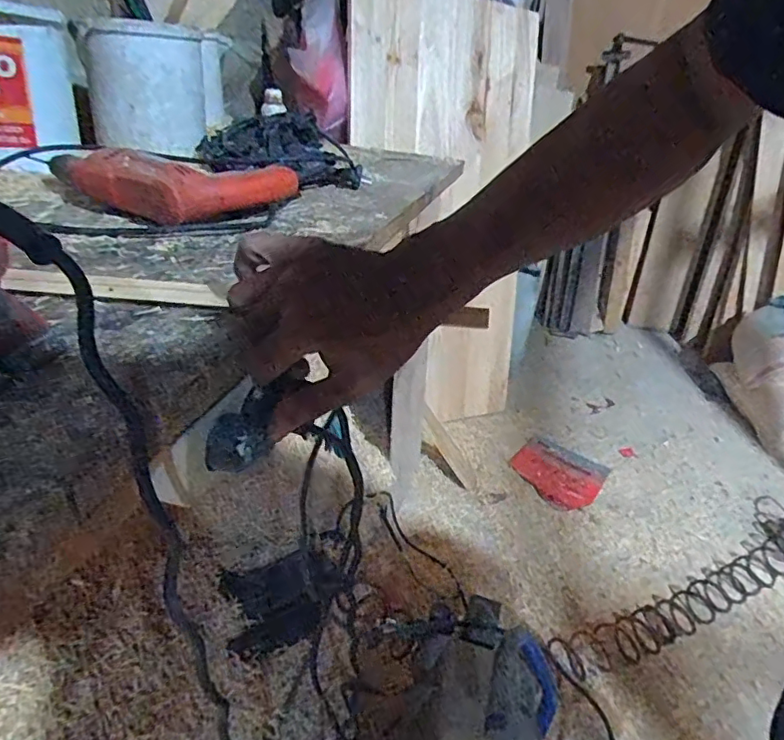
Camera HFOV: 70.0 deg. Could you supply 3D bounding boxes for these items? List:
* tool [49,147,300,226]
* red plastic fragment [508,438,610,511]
[{"bbox_3d":[-0.246,-0.219,0.644,0.207,0.064,0.189,25,36,30],"label":"tool"},{"bbox_3d":[0.481,0.306,1.653,0.254,0.013,0.292,23,32,29],"label":"red plastic fragment"}]

